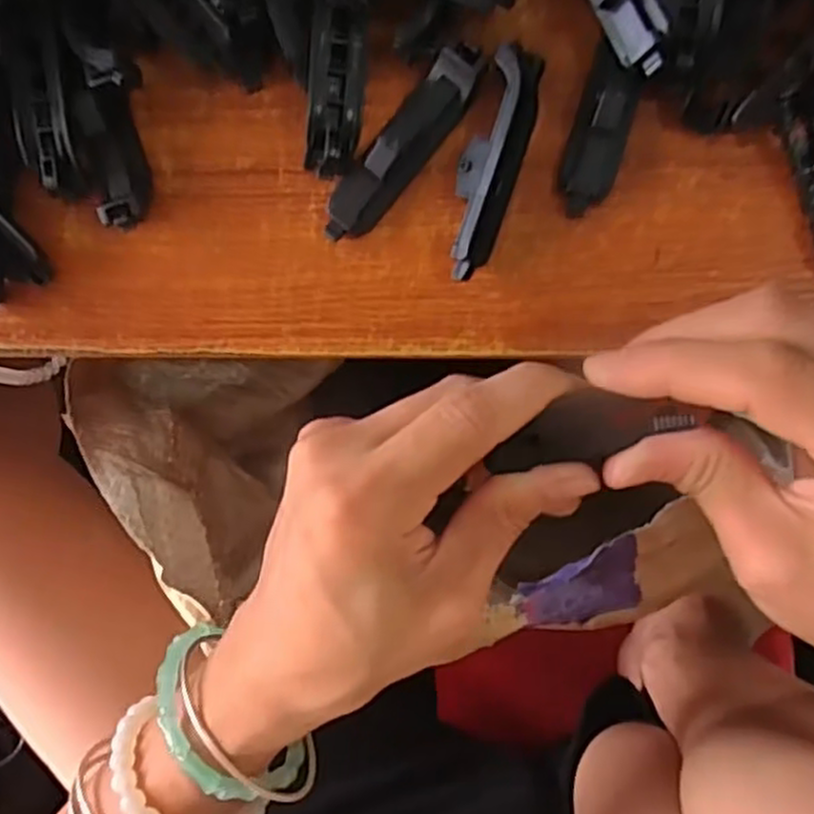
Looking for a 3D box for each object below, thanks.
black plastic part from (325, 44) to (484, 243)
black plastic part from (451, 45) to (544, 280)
[{"bbox_3d":[-0.002,-0.088,0.251,0.017,0.016,0.074,41,96,2],"label":"black plastic part"},{"bbox_3d":[0.028,-0.080,0.249,0.018,0.019,0.073,18,95,4],"label":"black plastic part"}]

